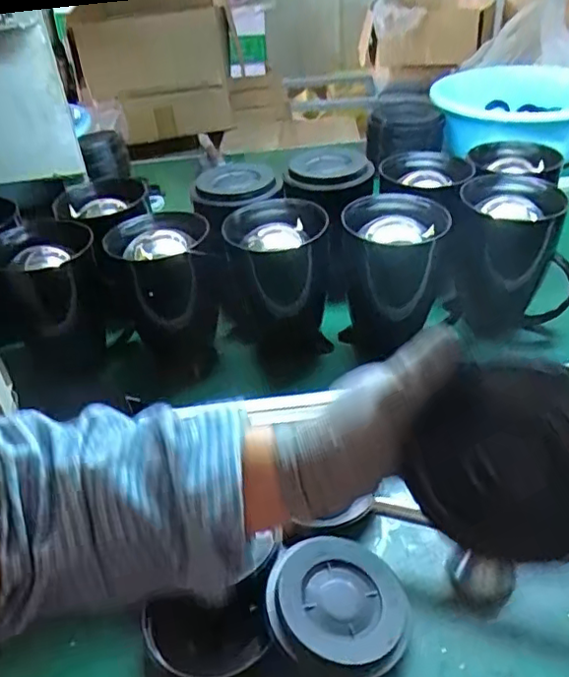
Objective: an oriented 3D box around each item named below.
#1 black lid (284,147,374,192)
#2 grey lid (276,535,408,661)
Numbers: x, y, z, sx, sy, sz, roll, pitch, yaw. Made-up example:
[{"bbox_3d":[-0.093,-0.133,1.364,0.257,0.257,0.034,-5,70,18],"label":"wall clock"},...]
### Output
[{"bbox_3d":[0.066,-0.235,0.850,0.124,0.031,0.111,-11,38,-9],"label":"black lid"},{"bbox_3d":[0.051,0.215,0.510,0.106,0.010,0.115,10,32,-6],"label":"grey lid"}]

